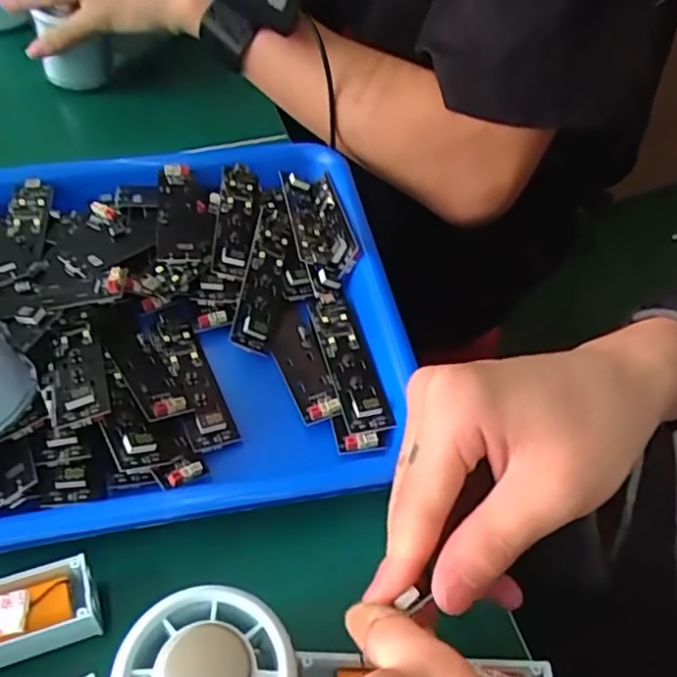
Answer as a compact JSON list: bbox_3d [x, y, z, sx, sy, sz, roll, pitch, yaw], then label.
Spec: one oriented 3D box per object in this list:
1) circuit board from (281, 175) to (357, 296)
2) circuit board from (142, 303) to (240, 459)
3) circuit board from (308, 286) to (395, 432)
[{"bbox_3d":[-0.012,-0.073,0.385,0.033,0.016,0.100,-10,53,-8],"label":"circuit board"},{"bbox_3d":[-0.078,0.017,0.325,0.024,0.010,0.095,-22,55,-16],"label":"circuit board"},{"bbox_3d":[0.004,0.006,0.328,0.023,0.009,0.095,-12,53,-9],"label":"circuit board"}]

